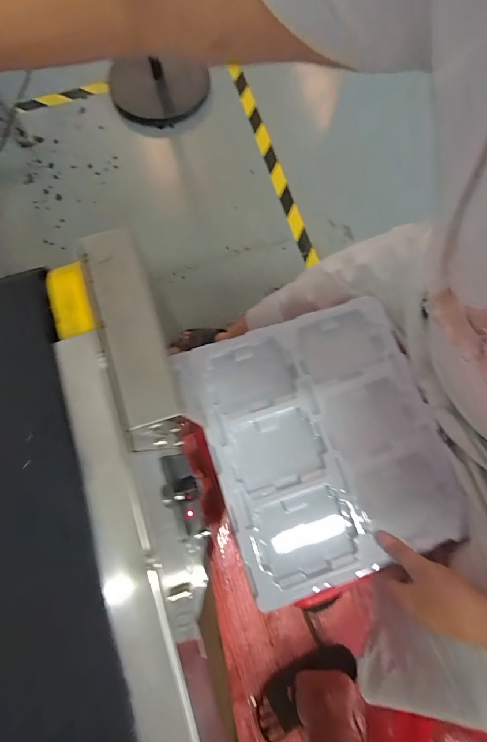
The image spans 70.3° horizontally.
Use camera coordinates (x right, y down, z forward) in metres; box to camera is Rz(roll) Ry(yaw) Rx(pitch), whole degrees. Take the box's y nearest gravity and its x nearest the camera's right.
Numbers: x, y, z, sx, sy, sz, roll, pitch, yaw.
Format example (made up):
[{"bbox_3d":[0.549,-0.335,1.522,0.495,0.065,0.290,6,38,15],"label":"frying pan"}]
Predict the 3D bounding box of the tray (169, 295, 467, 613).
[{"bbox_3d":[0.094,0.080,0.432,0.279,0.023,0.313,-18,73,-6],"label":"tray"}]

